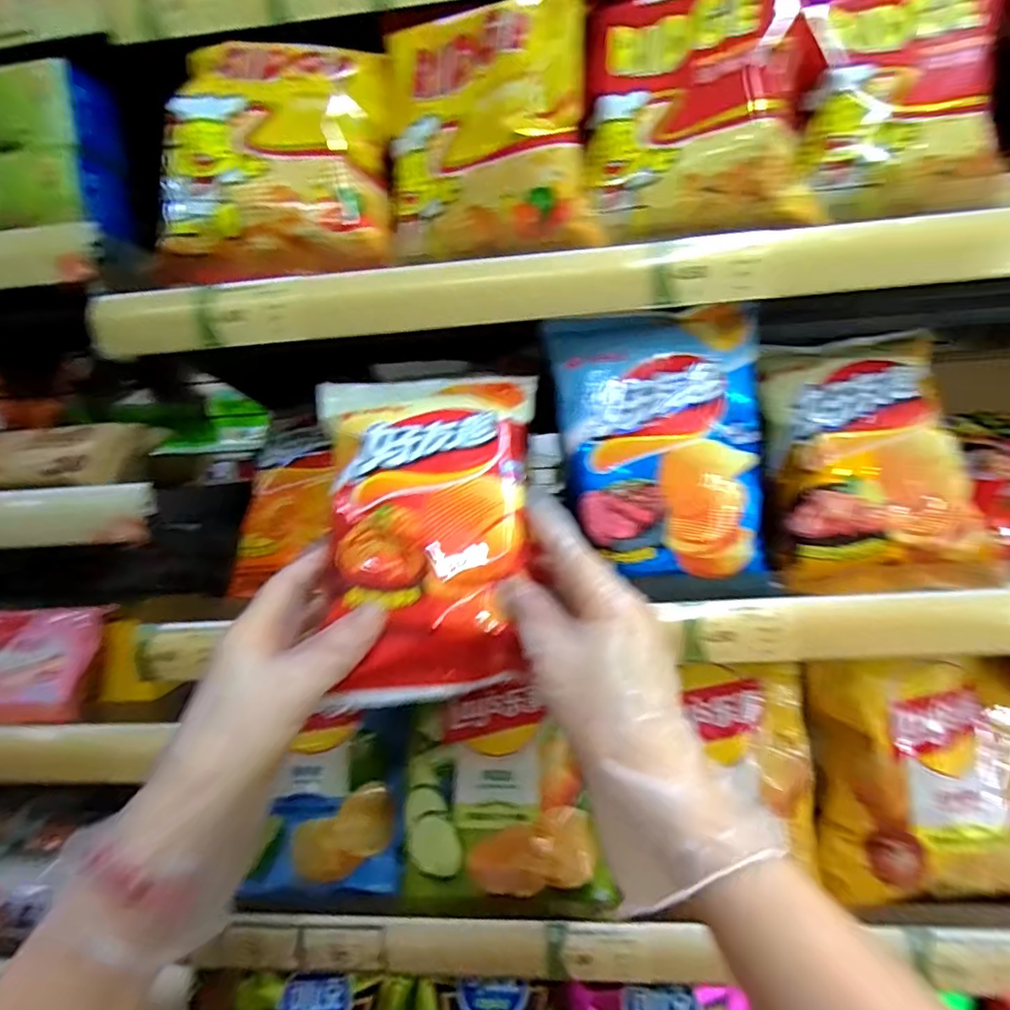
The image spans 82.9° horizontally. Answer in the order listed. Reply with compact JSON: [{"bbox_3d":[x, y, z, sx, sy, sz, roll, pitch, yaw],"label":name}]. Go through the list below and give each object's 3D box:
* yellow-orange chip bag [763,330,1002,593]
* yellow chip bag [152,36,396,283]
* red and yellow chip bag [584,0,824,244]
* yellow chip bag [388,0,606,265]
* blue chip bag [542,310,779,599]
[{"bbox_3d":[0.246,-0.036,0.395,0.121,0.189,0.057,-2,-14,17],"label":"yellow-orange chip bag"},{"bbox_3d":[-0.152,-0.228,0.379,0.147,0.150,0.064,-3,7,-1],"label":"yellow chip bag"},{"bbox_3d":[0.118,-0.240,0.352,0.133,0.141,0.040,-1,7,13],"label":"red and yellow chip bag"},{"bbox_3d":[-0.011,-0.232,0.367,0.138,0.136,0.048,-1,7,14],"label":"yellow chip bag"},{"bbox_3d":[0.104,-0.035,0.379,0.131,0.181,0.053,-3,7,2],"label":"blue chip bag"}]

